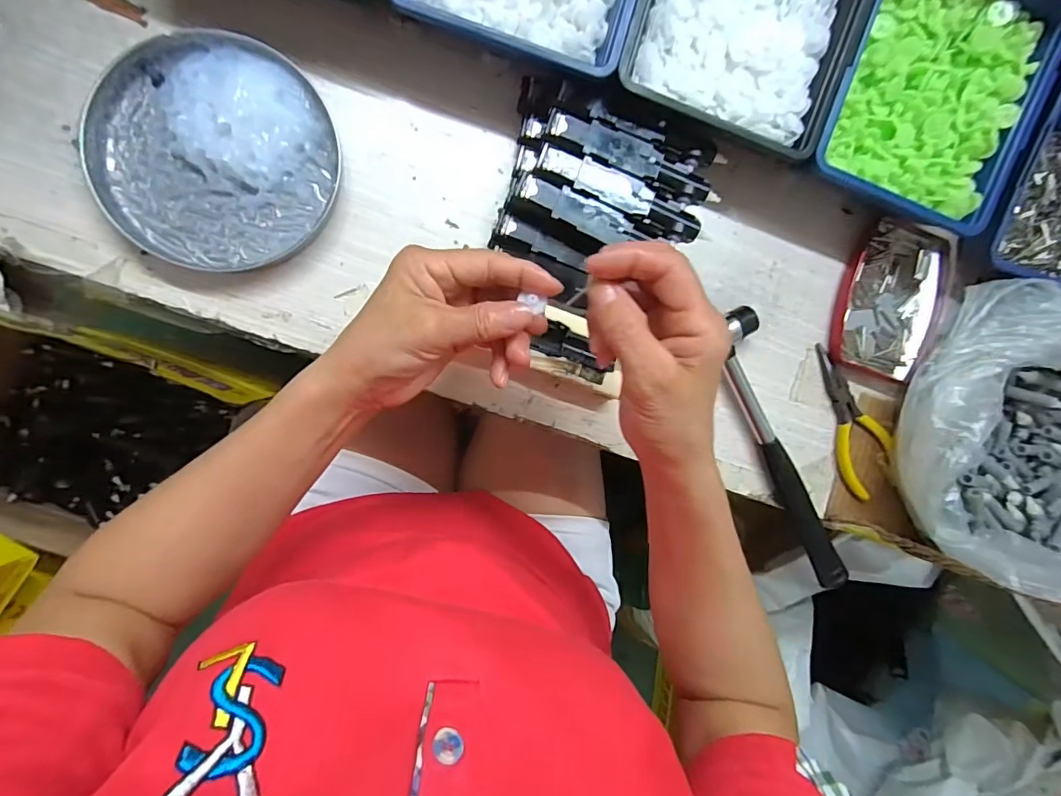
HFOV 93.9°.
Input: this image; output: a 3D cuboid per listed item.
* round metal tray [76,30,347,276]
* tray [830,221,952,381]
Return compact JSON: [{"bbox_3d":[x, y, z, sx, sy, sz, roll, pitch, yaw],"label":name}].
[{"bbox_3d":[-0.199,-0.155,0.314,0.140,0.022,0.140,0,92,-10],"label":"round metal tray"},{"bbox_3d":[0.290,-0.081,0.399,0.085,0.017,0.125,20,89,-10],"label":"tray"}]

